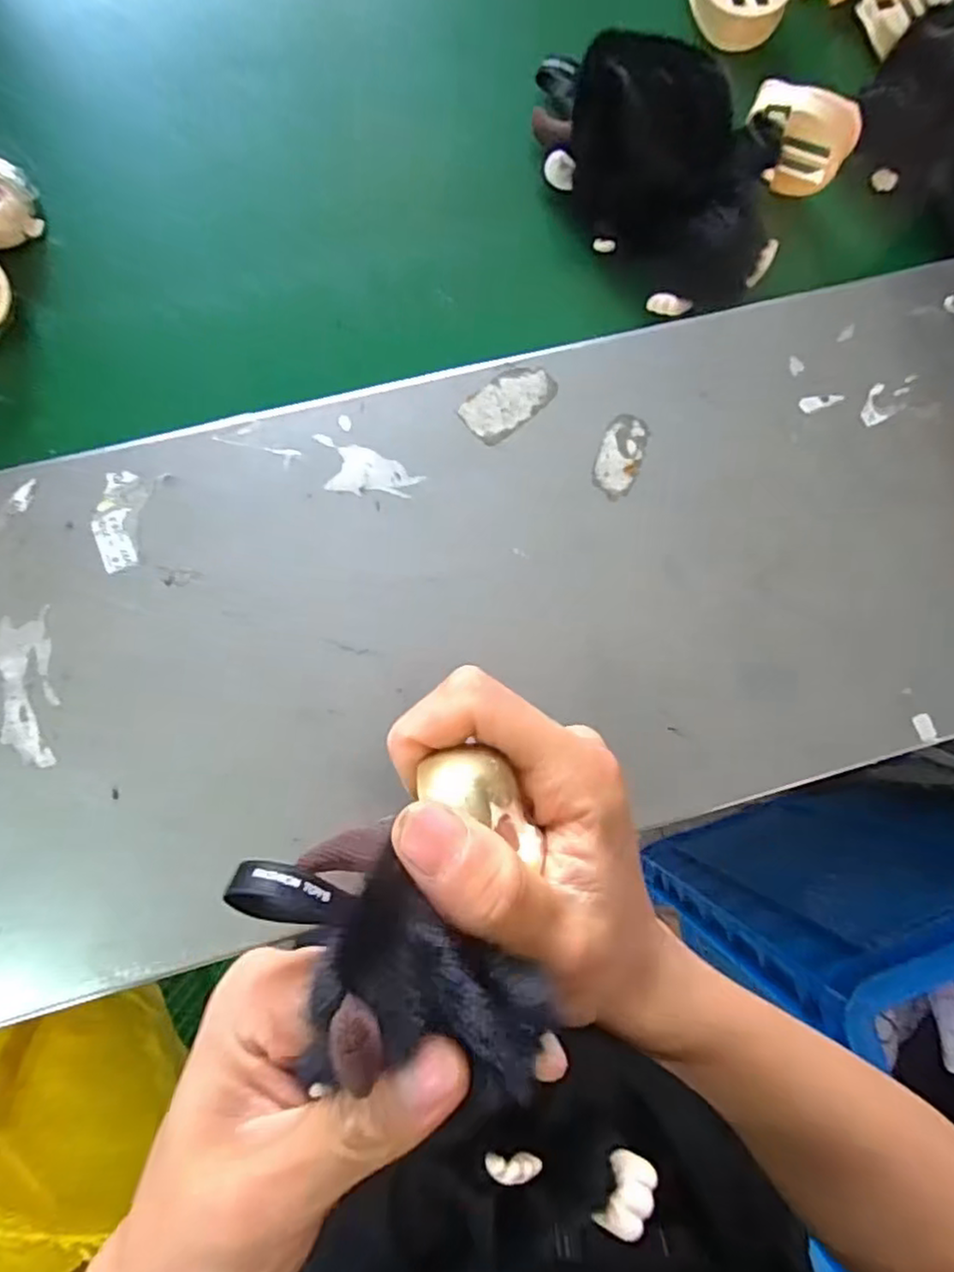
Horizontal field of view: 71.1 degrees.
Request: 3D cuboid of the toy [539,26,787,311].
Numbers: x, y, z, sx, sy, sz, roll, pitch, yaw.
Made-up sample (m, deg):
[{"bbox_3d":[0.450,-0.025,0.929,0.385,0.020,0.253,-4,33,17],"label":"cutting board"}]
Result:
[{"bbox_3d":[0.091,-0.236,0.344,0.143,0.051,0.102,23,83,-2],"label":"toy"}]

